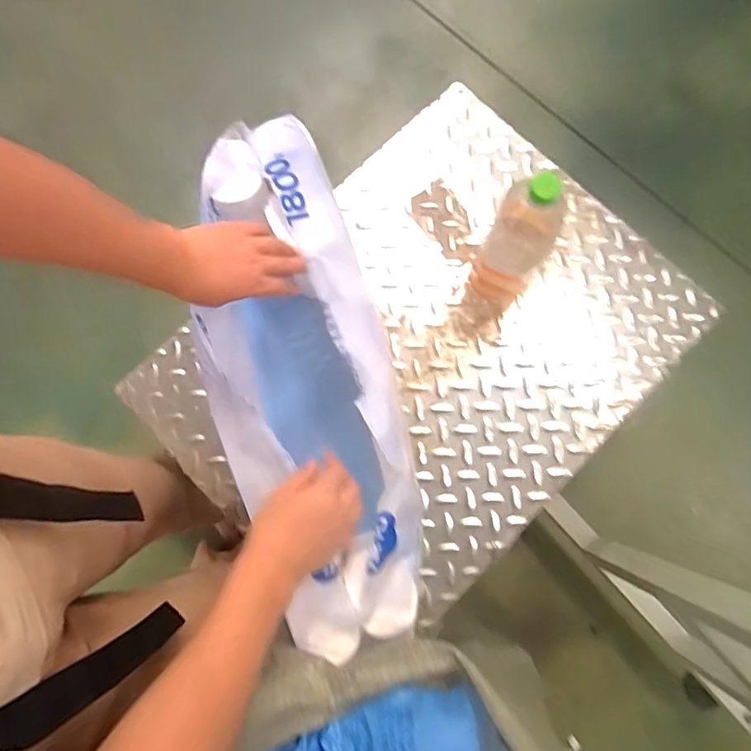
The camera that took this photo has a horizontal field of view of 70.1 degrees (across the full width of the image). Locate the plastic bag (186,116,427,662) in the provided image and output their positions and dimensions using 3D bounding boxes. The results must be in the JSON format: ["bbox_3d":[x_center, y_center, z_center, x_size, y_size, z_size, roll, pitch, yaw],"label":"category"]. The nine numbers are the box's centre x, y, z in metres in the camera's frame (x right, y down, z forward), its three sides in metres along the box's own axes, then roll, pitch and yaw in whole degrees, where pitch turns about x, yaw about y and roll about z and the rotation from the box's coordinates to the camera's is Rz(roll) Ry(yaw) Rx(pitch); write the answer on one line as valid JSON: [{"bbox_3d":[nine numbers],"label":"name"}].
[{"bbox_3d":[-0.068,0.001,0.619,0.154,0.188,0.549,-15,76,-3],"label":"plastic bag"}]

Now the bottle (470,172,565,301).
[{"bbox_3d":[0.163,-0.152,0.630,0.077,0.203,0.084,0,79,0],"label":"bottle"}]

